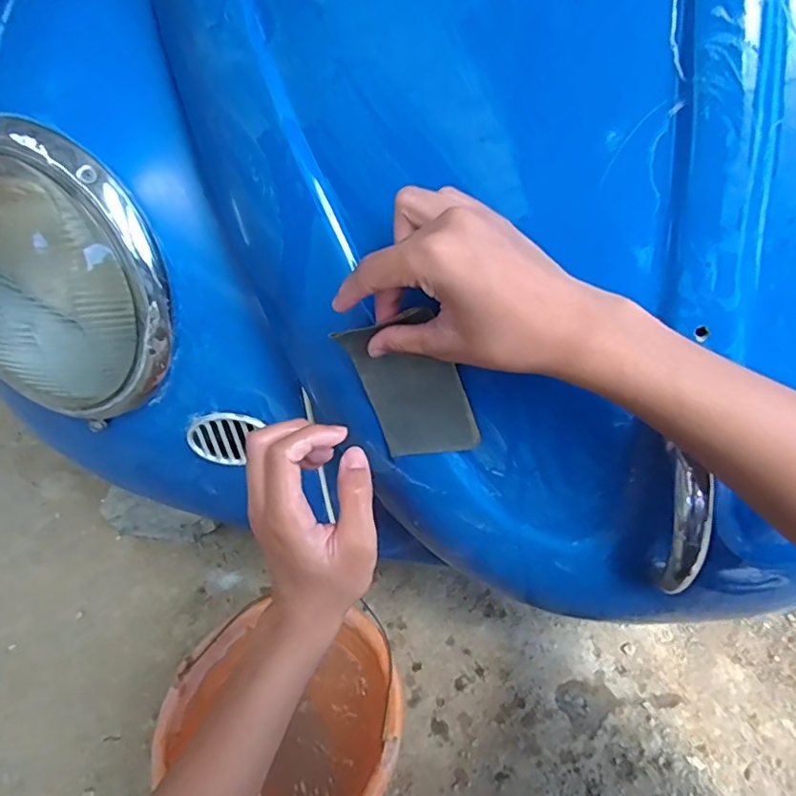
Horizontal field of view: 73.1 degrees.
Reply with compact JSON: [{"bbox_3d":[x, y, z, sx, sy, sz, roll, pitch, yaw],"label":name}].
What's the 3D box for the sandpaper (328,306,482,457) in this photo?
[{"bbox_3d":[0.006,-0.005,0.362,0.071,0.111,0.022,-8,25,23],"label":"sandpaper"}]

